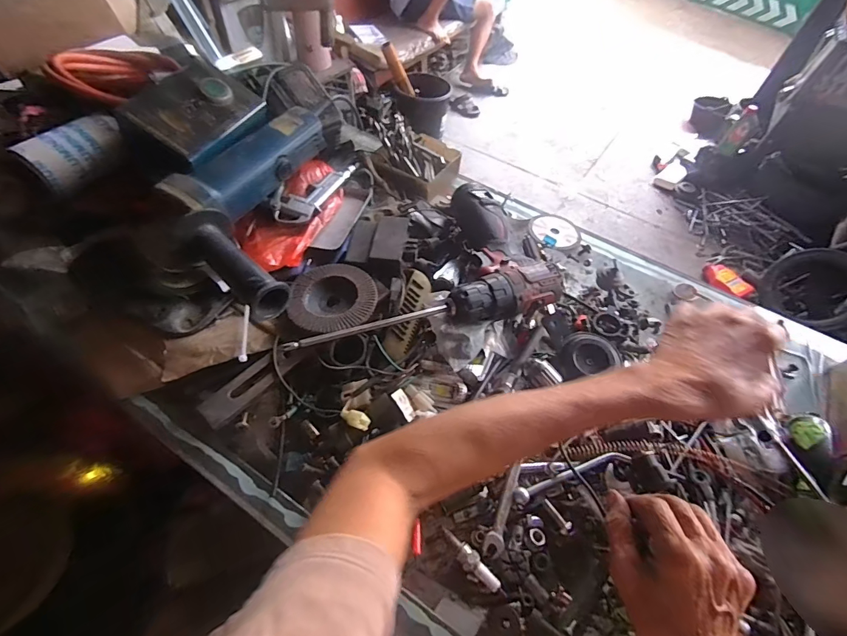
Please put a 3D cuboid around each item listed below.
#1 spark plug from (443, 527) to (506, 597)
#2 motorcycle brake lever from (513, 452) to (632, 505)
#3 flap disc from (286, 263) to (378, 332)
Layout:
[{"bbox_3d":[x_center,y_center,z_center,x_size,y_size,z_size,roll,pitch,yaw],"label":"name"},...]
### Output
[{"bbox_3d":[0.041,0.205,0.345,0.065,0.014,0.014,34,60,18],"label":"spark plug"},{"bbox_3d":[0.138,0.148,0.386,0.119,0.012,0.014,-15,58,-14],"label":"motorcycle brake lever"},{"bbox_3d":[-0.099,-0.022,0.455,0.092,0.018,0.093,2,55,-3],"label":"flap disc"}]

